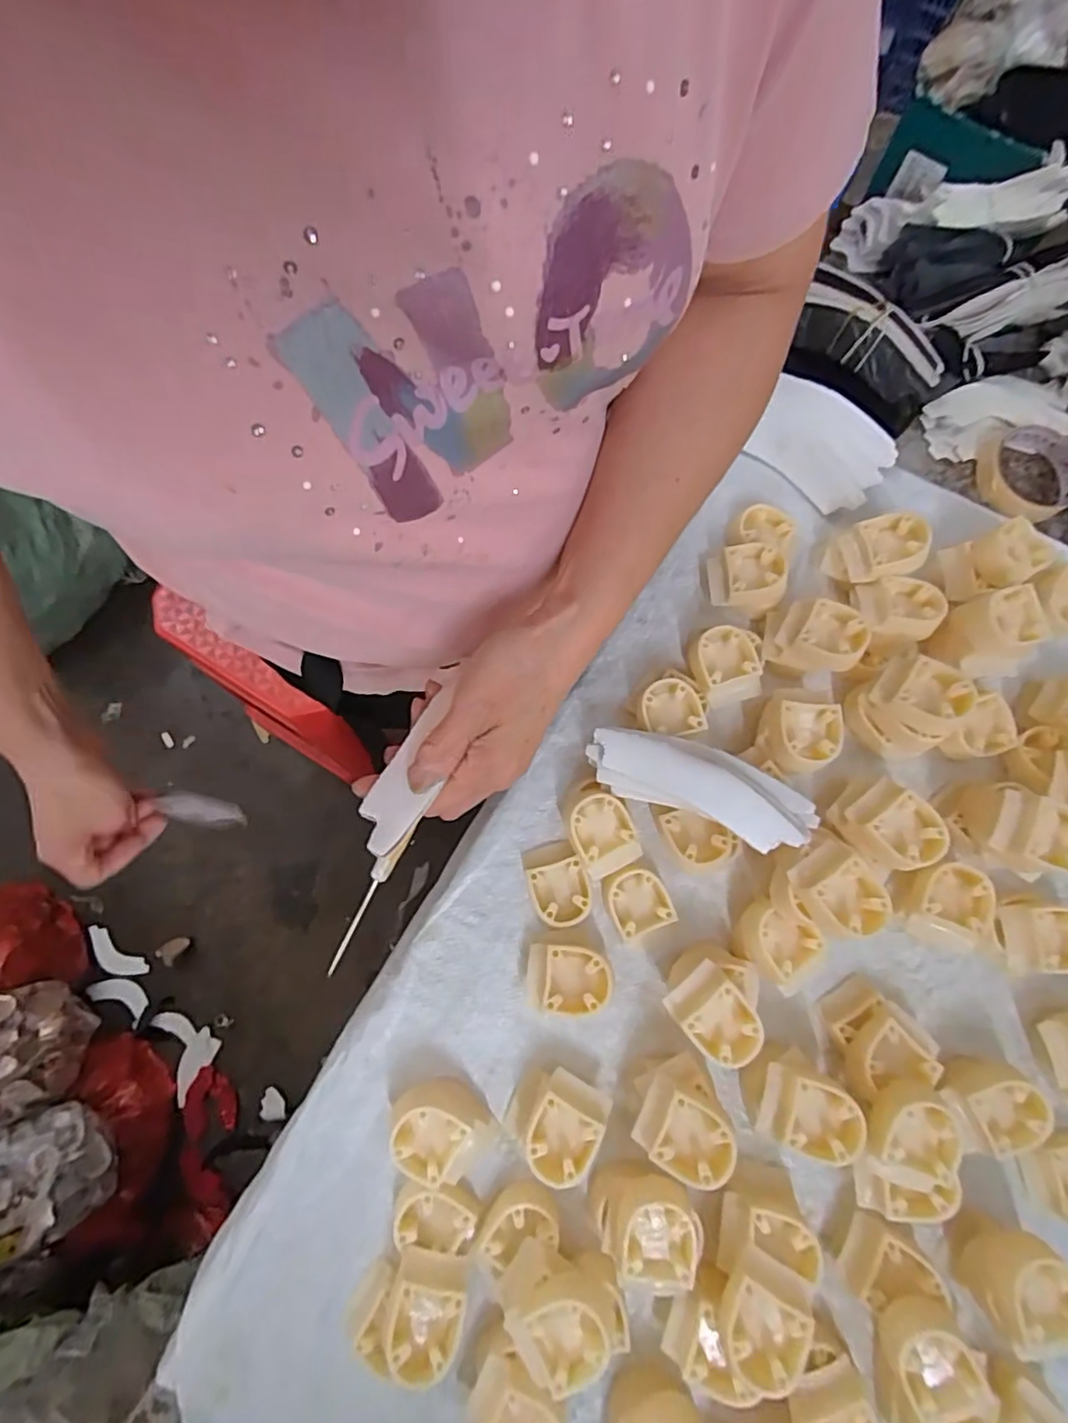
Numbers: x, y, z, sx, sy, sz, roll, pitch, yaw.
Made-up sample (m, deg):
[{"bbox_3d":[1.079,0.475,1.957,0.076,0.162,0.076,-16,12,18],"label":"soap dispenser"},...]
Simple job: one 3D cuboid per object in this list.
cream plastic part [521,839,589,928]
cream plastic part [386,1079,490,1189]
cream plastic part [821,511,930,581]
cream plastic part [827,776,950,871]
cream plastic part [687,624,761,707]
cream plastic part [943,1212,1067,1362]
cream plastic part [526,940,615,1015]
[{"bbox_3d":[0.018,0.134,0.471,0.044,0.019,0.061,-14,78,-4],"label":"cream plastic part"},{"bbox_3d":[-0.066,0.288,0.420,0.065,0.040,0.054,38,80,7],"label":"cream plastic part"},{"bbox_3d":[0.281,-0.131,0.506,0.061,0.059,0.056,-23,77,-5],"label":"cream plastic part"},{"bbox_3d":[0.264,0.086,0.459,0.050,0.051,0.067,-41,80,-9],"label":"cream plastic part"},{"bbox_3d":[0.158,-0.037,0.495,0.057,0.034,0.060,-13,78,-4],"label":"cream plastic part"},{"bbox_3d":[0.314,0.371,0.397,0.050,0.056,0.052,0,77,-1],"label":"cream plastic part"},{"bbox_3d":[0.025,0.194,0.446,0.063,0.039,0.049,-1,77,-1],"label":"cream plastic part"}]

